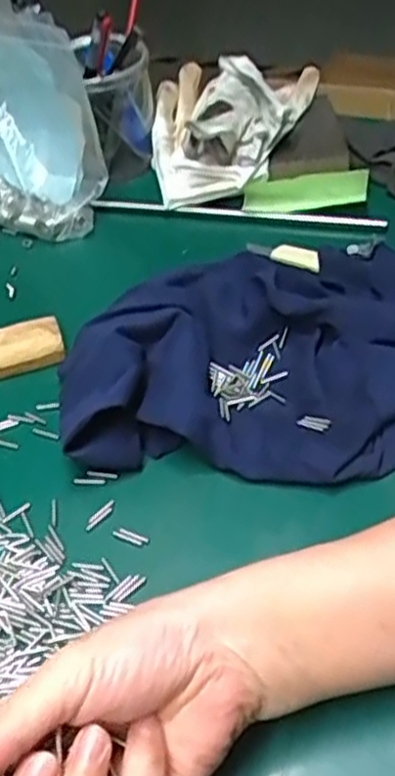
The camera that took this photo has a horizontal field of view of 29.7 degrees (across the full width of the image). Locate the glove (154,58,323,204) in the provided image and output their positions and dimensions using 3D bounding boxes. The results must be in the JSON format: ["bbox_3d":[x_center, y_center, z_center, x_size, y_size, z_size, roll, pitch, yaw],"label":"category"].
[{"bbox_3d":[0.030,-0.221,0.619,0.133,0.075,0.151,1,47,5],"label":"glove"}]

